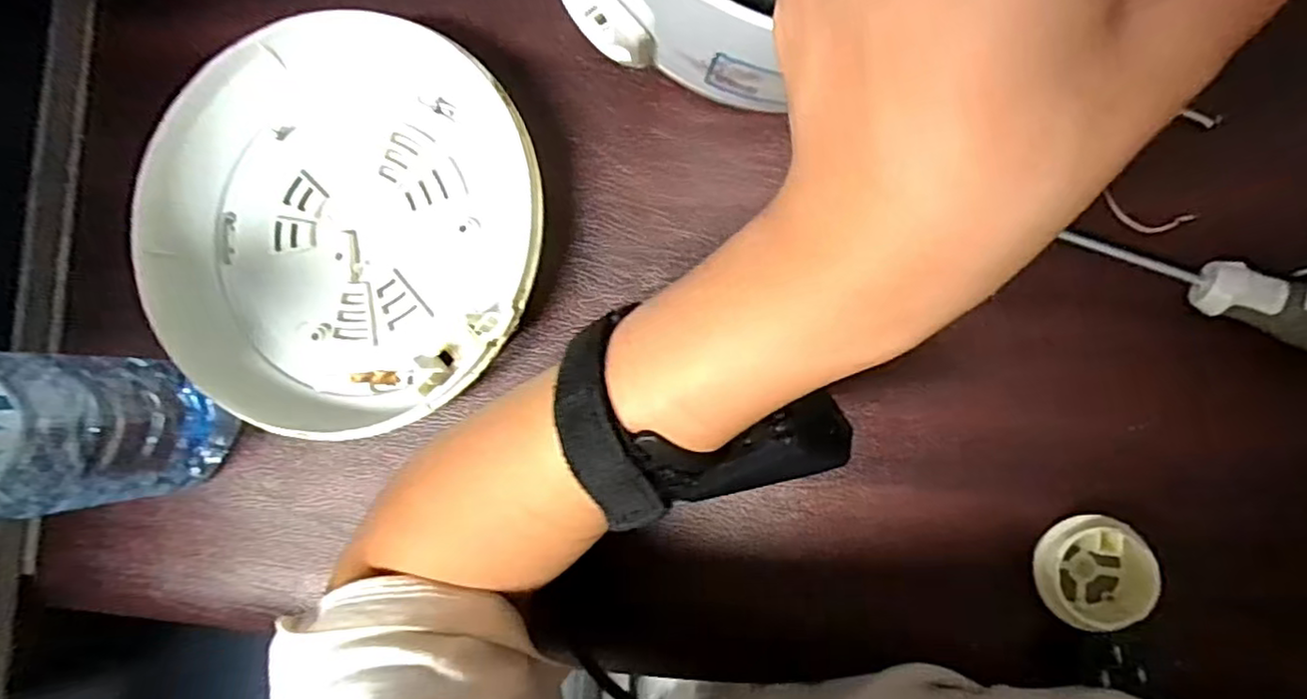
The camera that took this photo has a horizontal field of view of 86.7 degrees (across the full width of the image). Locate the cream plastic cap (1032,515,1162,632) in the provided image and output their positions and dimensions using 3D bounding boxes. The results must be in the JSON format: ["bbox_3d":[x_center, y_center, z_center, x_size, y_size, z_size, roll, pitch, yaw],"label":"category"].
[{"bbox_3d":[0.189,0.095,0.297,0.045,0.023,0.045,-1,86,8],"label":"cream plastic cap"}]

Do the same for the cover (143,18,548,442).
[{"bbox_3d":[-0.155,-0.064,0.349,0.196,0.044,0.206,-1,86,8],"label":"cover"}]

